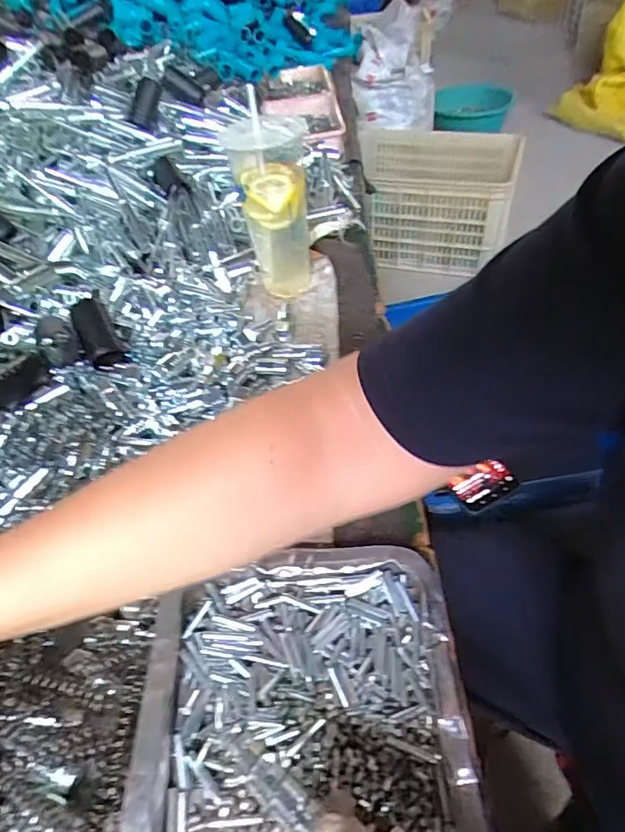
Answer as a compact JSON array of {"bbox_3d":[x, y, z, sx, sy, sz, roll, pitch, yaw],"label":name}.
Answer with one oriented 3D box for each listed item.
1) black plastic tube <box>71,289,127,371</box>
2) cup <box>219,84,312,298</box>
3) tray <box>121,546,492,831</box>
[{"bbox_3d":[-0.198,-0.075,0.486,0.032,0.031,0.071,-20,84,-12],"label":"black plastic tube"},{"bbox_3d":[-0.043,-0.232,0.582,0.082,0.170,0.077,-5,47,2],"label":"cup"},{"bbox_3d":[-0.004,0.193,0.287,0.181,0.031,0.250,-5,47,3],"label":"tray"}]

